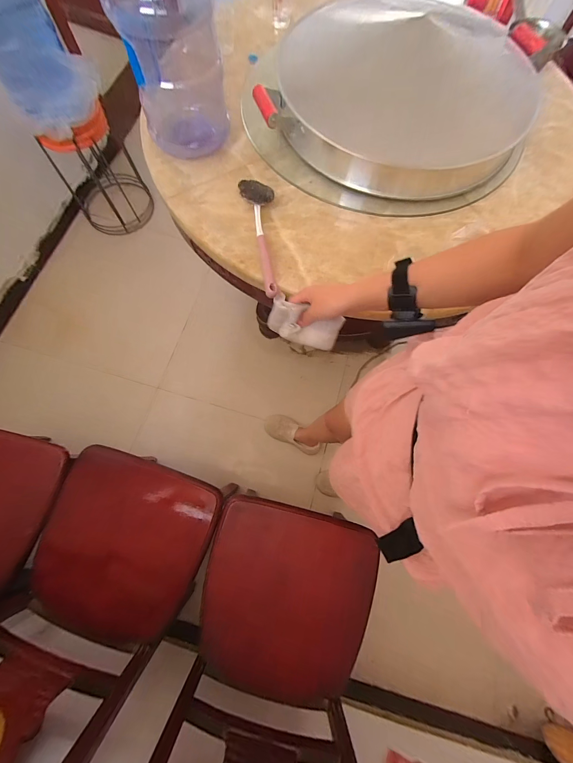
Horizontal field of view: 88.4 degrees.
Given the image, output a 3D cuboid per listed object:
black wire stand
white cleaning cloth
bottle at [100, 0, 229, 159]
[{"bbox_3d":[-0.882,-0.991,1.376,0.340,0.435,0.327,-26,76,-9],"label":"black wire stand"},{"bbox_3d":[0.031,-0.099,0.511,0.124,0.022,0.065,22,116,-5],"label":"white cleaning cloth"},{"bbox_3d":[-0.241,-0.710,0.597,0.192,0.370,0.189,-15,74,-6],"label":"bottle"}]

